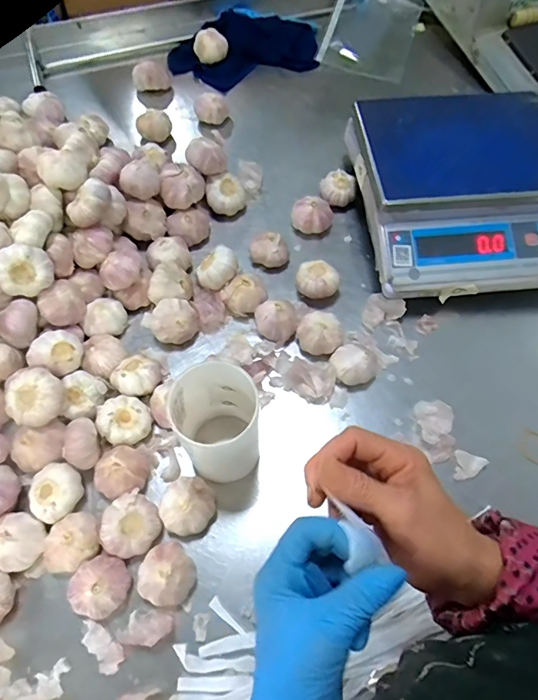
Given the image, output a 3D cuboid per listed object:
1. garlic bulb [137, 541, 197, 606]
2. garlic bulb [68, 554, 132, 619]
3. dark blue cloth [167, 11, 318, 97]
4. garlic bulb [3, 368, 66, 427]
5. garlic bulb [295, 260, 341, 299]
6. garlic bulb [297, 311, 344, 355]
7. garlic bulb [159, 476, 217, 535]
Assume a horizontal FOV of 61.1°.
[{"bbox_3d":[-0.104,0.229,0.463,0.053,0.042,0.056,1,63,-1],"label":"garlic bulb"},{"bbox_3d":[-0.170,0.237,0.460,0.055,0.042,0.055,1,63,-1],"label":"garlic bulb"},{"bbox_3d":[-0.050,-0.593,0.882,0.293,0.047,0.172,-21,66,-11],"label":"dark blue cloth"},{"bbox_3d":[-0.262,0.055,0.513,0.058,0.039,0.060,1,63,-1],"label":"garlic bulb"},{"bbox_3d":[0.067,-0.094,0.634,0.058,0.042,0.052,19,64,8],"label":"garlic bulb"},{"bbox_3d":[0.066,-0.020,0.591,0.056,0.037,0.051,1,63,-1],"label":"garlic bulb"},{"bbox_3d":[-0.088,0.170,0.494,0.058,0.048,0.055,1,63,-1],"label":"garlic bulb"}]

